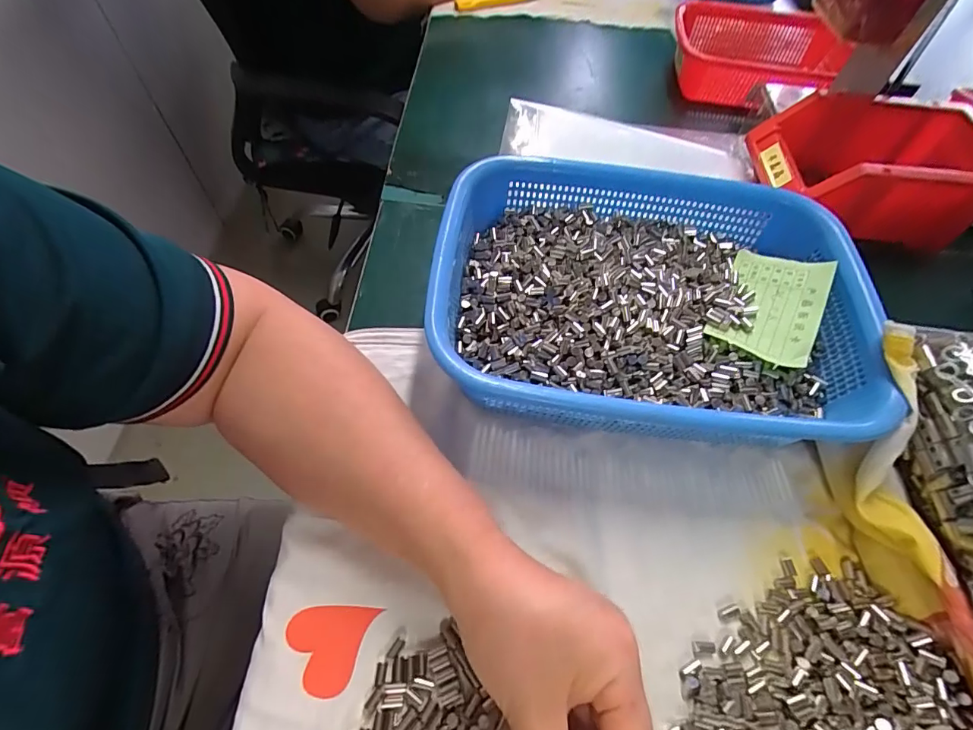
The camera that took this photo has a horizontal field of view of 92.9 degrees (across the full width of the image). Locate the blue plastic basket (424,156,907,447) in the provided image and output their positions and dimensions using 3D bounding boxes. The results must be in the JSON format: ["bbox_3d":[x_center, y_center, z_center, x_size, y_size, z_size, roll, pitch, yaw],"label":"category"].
[{"bbox_3d":[0.110,-0.043,0.329,0.287,0.076,0.208,6,59,1],"label":"blue plastic basket"}]

